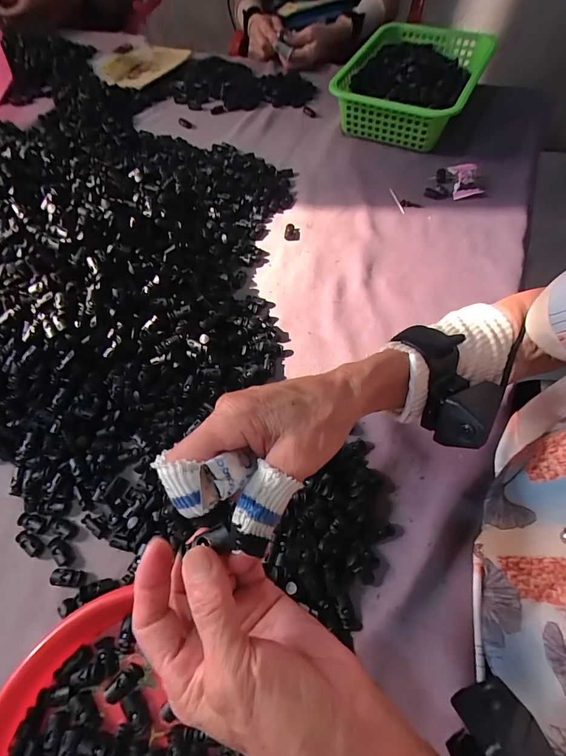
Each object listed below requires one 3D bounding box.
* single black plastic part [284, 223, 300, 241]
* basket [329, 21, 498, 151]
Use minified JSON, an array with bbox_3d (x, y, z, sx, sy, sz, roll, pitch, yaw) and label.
[{"bbox_3d":[0.014,-0.218,0.550,0.023,0.007,0.033,3,61,3],"label":"single black plastic part"},{"bbox_3d":[0.234,-0.528,0.670,0.210,0.087,0.311,24,65,14],"label":"basket"}]

